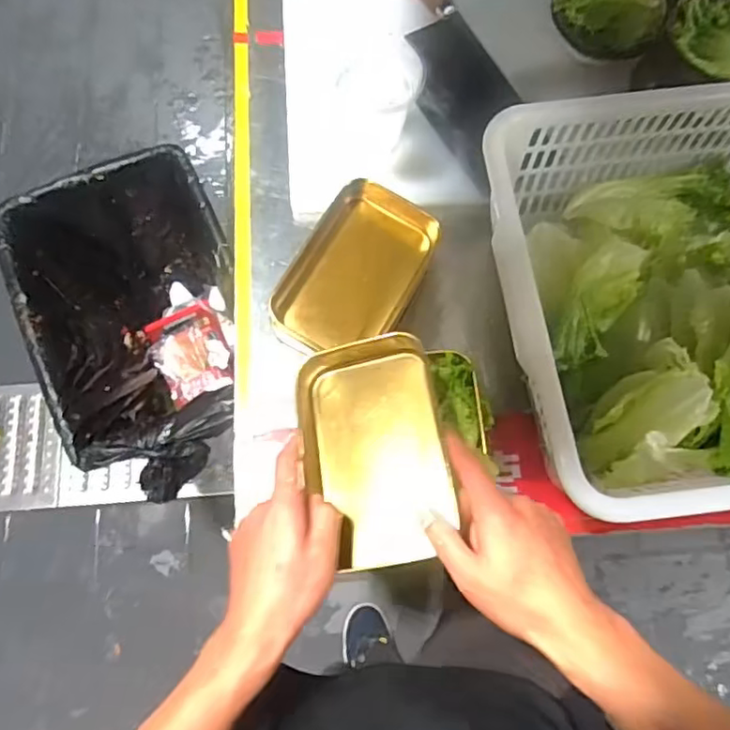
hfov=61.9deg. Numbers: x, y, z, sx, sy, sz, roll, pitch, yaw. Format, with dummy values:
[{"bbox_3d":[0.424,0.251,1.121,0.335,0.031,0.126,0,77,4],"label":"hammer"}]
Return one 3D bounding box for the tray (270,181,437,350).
[{"bbox_3d":[-0.009,-0.093,0.611,0.114,0.037,0.179,28,74,7],"label":"tray"}]

